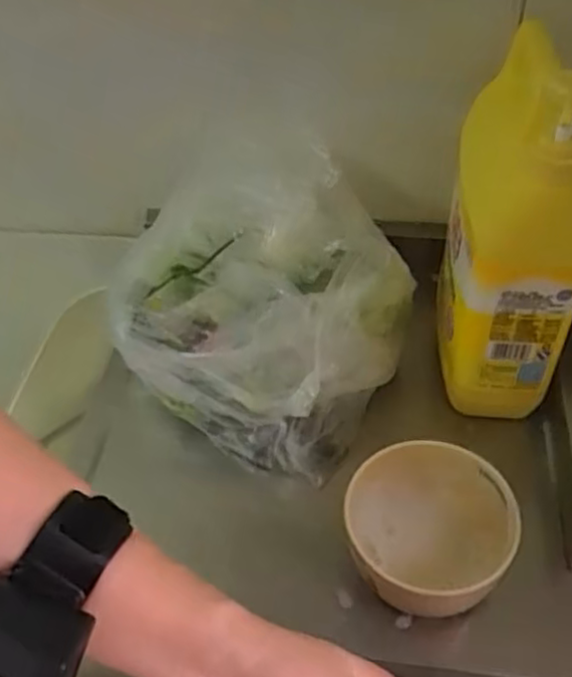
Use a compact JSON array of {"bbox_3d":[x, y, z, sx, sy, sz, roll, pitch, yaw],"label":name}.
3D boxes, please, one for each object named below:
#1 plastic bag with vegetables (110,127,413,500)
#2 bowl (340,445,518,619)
[{"bbox_3d":[-0.013,-0.015,0.560,0.191,0.153,0.163,19,50,20],"label":"plastic bag with vegetables"},{"bbox_3d":[0.096,0.132,0.474,0.107,0.063,0.109,5,47,8],"label":"bowl"}]

